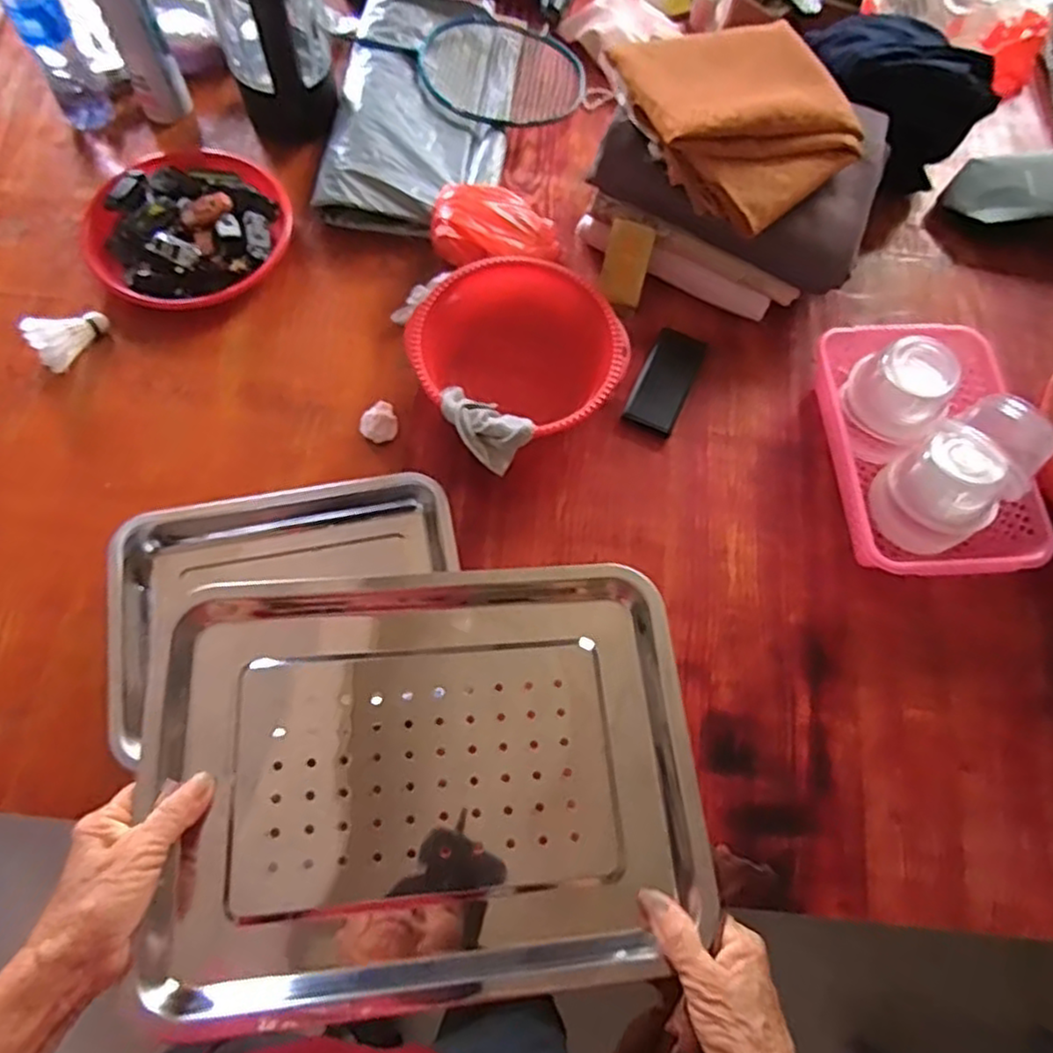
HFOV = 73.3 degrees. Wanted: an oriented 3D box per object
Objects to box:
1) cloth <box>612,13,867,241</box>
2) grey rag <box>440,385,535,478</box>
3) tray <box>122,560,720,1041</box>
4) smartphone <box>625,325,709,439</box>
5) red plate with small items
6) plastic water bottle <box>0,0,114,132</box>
[{"bbox_3d":[0.251,-0.484,0.826,0.248,0.069,0.263,-26,73,-13],"label":"cloth"},{"bbox_3d":[-0.049,-0.113,0.768,0.106,0.023,0.061,39,71,10],"label":"grey rag"},{"bbox_3d":[-0.061,0.157,0.465,0.336,0.051,0.271,-4,69,-4],"label":"tray"},{"bbox_3d":[0.174,-0.184,0.882,0.064,0.006,0.148,23,70,6],"label":"smartphone"},{"bbox_3d":[-0.438,-0.394,0.903,0.239,0.046,0.251,1,69,-3],"label":"red plate with small items"},{"bbox_3d":[-0.609,-0.614,0.928,0.068,0.169,0.065,-33,74,-14],"label":"plastic water bottle"}]

